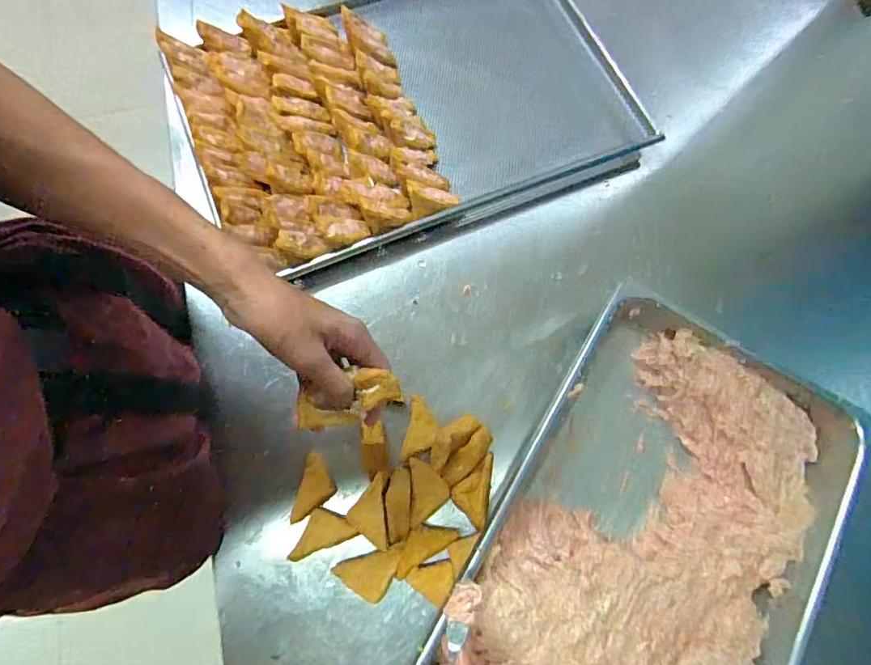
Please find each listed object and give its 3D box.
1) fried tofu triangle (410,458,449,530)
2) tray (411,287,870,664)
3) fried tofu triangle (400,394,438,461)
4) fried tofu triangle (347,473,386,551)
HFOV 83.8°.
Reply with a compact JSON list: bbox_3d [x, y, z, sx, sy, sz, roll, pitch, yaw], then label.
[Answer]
[{"bbox_3d":[-0.007,0.180,0.548,0.042,0.011,0.070,-1,73,-2],"label":"fried tofu triangle"},{"bbox_3d":[0.234,0.243,0.517,0.321,0.082,0.505,32,75,8],"label":"tray"},{"bbox_3d":[-0.016,0.113,0.560,0.036,0.018,0.070,12,73,2],"label":"fried tofu triangle"},{"bbox_3d":[-0.075,0.195,0.531,0.041,0.014,0.078,-1,73,-2],"label":"fried tofu triangle"}]

